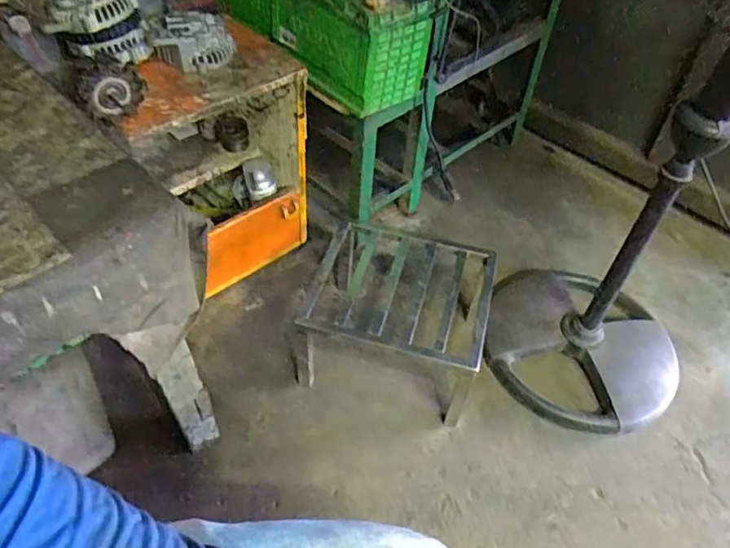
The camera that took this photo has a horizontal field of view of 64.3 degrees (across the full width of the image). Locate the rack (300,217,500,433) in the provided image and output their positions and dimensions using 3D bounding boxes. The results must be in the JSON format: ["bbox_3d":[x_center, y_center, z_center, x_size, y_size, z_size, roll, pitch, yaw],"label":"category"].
[{"bbox_3d":[0.069,0.080,1.217,0.360,0.220,0.335,13,49,8],"label":"rack"}]

